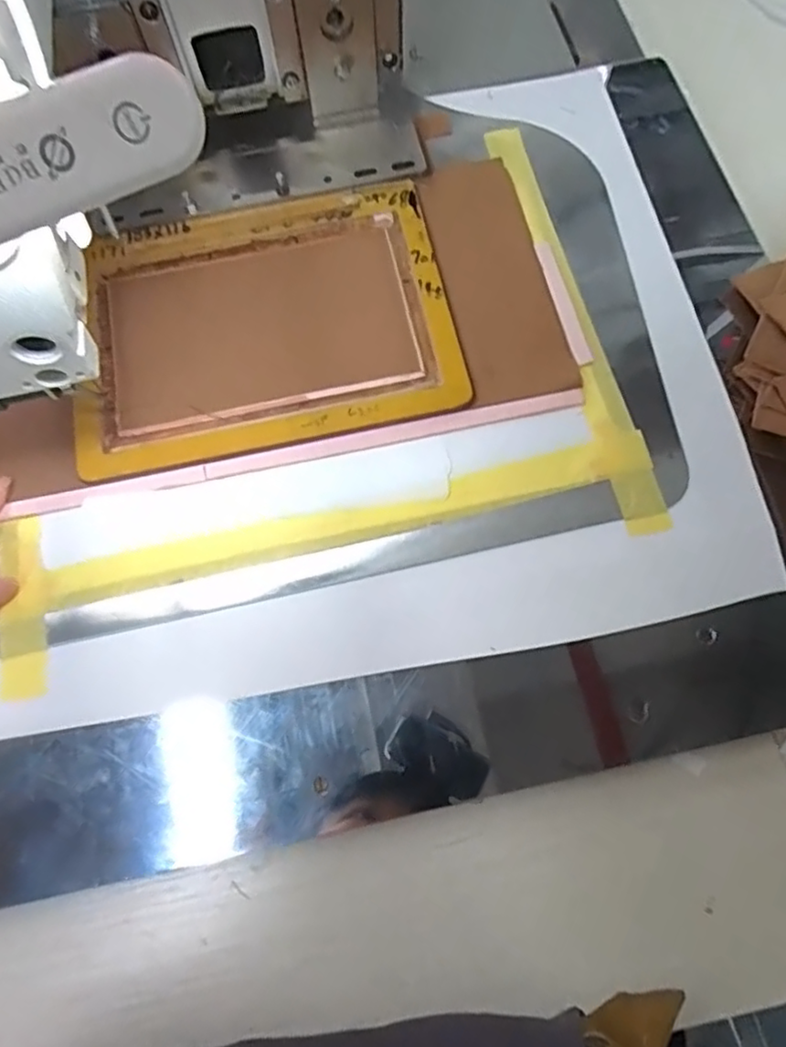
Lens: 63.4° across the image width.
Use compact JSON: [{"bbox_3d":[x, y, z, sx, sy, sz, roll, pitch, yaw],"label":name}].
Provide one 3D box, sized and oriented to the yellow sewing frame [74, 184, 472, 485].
[{"bbox_3d":[-0.080,-0.123,0.388,0.228,0.011,0.165,-12,74,-3],"label":"yellow sewing frame"}]

